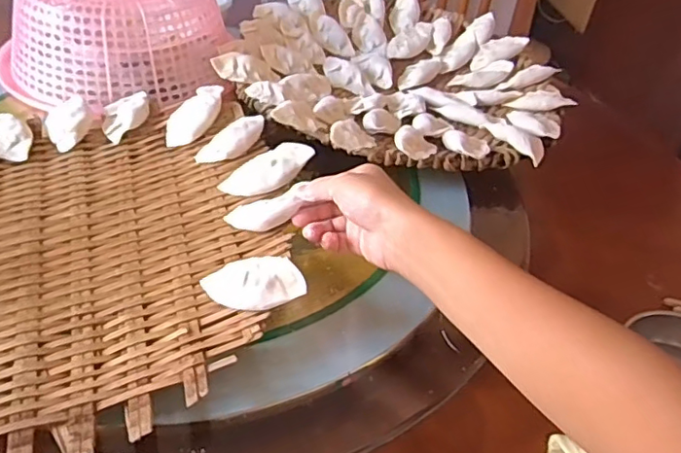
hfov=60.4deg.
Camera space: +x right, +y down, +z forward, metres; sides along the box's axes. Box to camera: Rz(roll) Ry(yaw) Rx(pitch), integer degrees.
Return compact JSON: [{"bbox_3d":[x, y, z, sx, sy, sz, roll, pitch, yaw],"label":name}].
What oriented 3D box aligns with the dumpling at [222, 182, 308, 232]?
[{"bbox_3d":[-0.061,-0.011,0.472,0.071,0.015,0.030,-16,35,20],"label":"dumpling"}]

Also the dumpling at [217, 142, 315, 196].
[{"bbox_3d":[-0.062,-0.047,0.505,0.084,0.020,0.037,-23,56,-4],"label":"dumpling"}]

